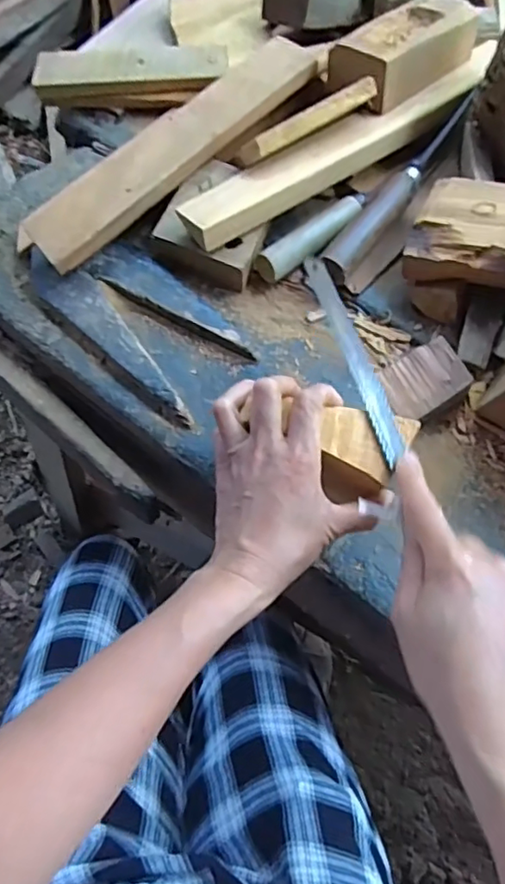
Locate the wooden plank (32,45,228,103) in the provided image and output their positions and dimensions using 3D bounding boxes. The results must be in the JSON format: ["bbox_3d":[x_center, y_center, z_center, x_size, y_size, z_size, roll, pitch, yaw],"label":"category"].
[{"bbox_3d":[-0.125,-0.383,0.605,0.192,0.033,0.041,-4,68,-1],"label":"wooden plank"}]

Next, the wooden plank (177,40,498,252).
[{"bbox_3d":[0.097,-0.283,0.537,0.367,0.024,0.049,-33,71,-12],"label":"wooden plank"}]

